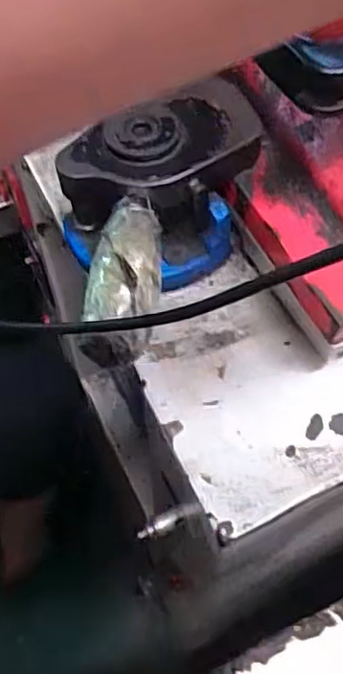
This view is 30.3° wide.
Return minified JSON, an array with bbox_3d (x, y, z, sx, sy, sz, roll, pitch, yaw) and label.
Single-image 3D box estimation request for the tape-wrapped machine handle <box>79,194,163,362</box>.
[{"bbox_3d":[-0.022,-0.029,0.308,0.032,0.026,0.082,6,61,4],"label":"tape-wrapped machine handle"}]

